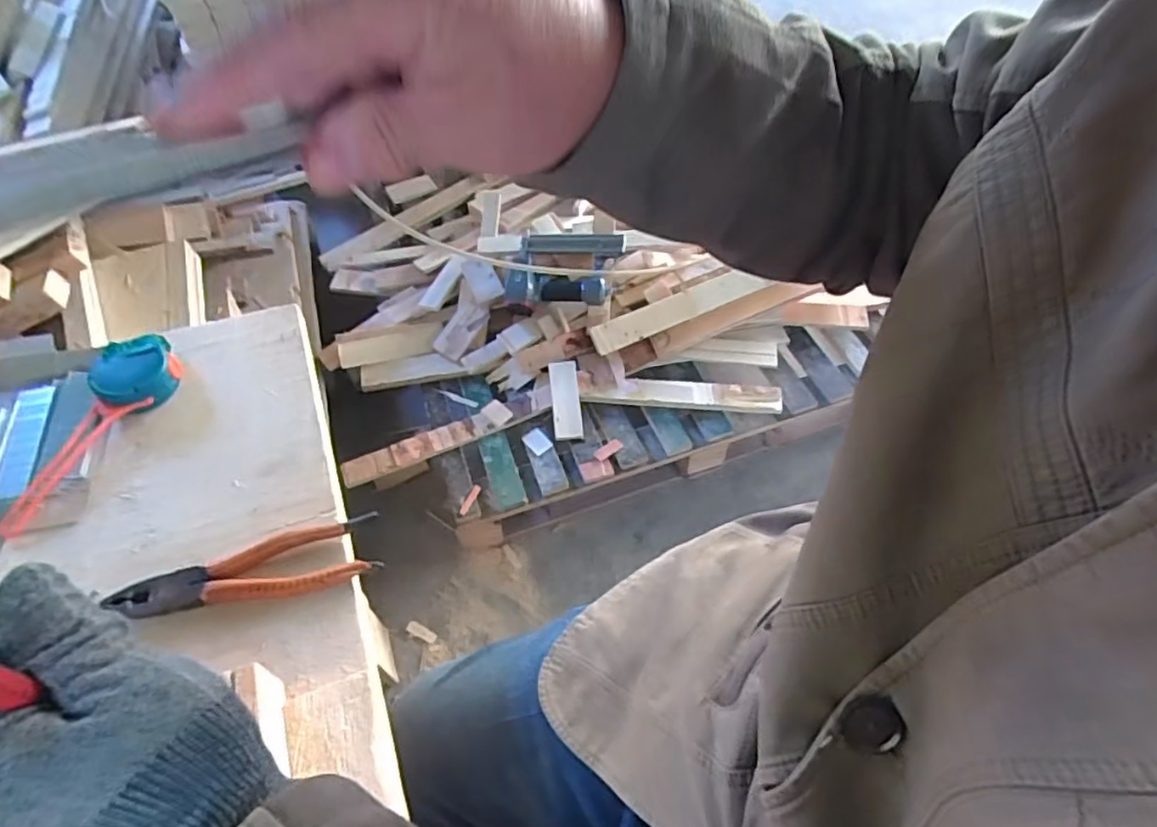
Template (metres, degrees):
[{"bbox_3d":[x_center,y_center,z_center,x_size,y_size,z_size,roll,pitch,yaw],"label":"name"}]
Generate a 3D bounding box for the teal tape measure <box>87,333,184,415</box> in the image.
[{"bbox_3d":[-0.399,-0.039,0.575,0.068,0.031,0.068,0,54,0],"label":"teal tape measure"}]

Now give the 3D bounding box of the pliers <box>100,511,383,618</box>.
[{"bbox_3d":[-0.248,0.118,0.486,0.186,0.012,0.052,-11,55,-8],"label":"pliers"}]

